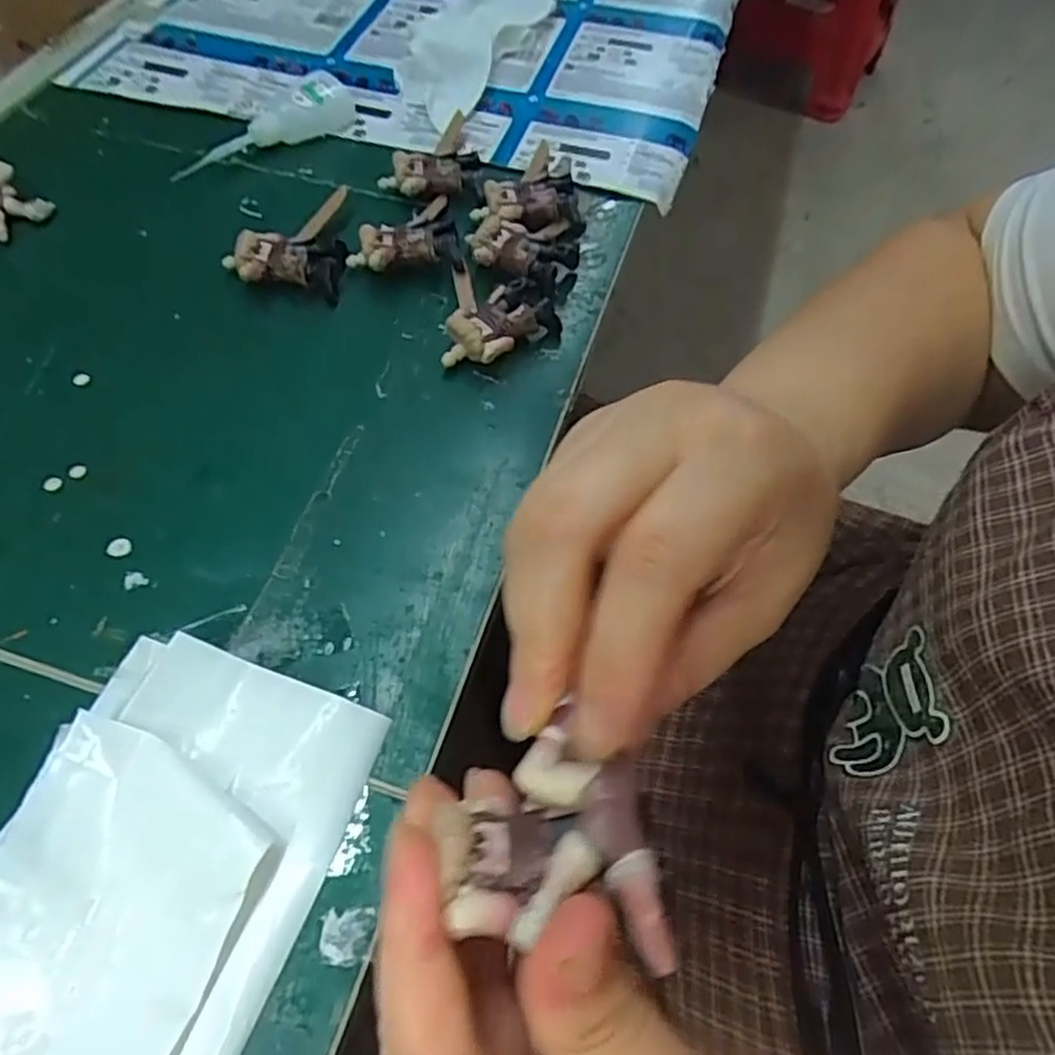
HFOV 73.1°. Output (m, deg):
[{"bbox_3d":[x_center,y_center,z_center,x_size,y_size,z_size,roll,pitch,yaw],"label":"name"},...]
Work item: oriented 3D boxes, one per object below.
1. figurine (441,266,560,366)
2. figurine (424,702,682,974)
[{"bbox_3d":[-0.012,-0.107,0.357,0.055,0.021,0.060,4,58,-1],"label":"figurine"},{"bbox_3d":[0.003,0.066,0.152,0.040,0.028,0.049,-4,59,-6],"label":"figurine"}]

